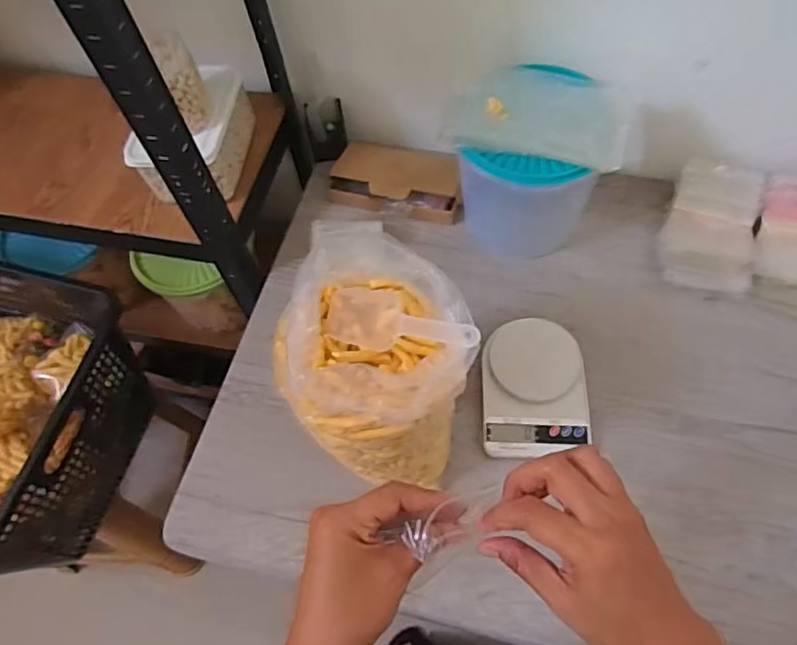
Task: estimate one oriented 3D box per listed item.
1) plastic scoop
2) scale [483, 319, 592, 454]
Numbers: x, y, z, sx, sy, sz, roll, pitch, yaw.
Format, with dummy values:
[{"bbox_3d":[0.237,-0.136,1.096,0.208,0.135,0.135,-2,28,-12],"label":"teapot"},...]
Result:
[{"bbox_3d":[0.004,0.002,0.561,0.157,0.037,0.056,9,61,26],"label":"plastic scoop"},{"bbox_3d":[0.173,0.081,0.754,0.129,0.042,0.174,-1,61,4],"label":"scale"}]

